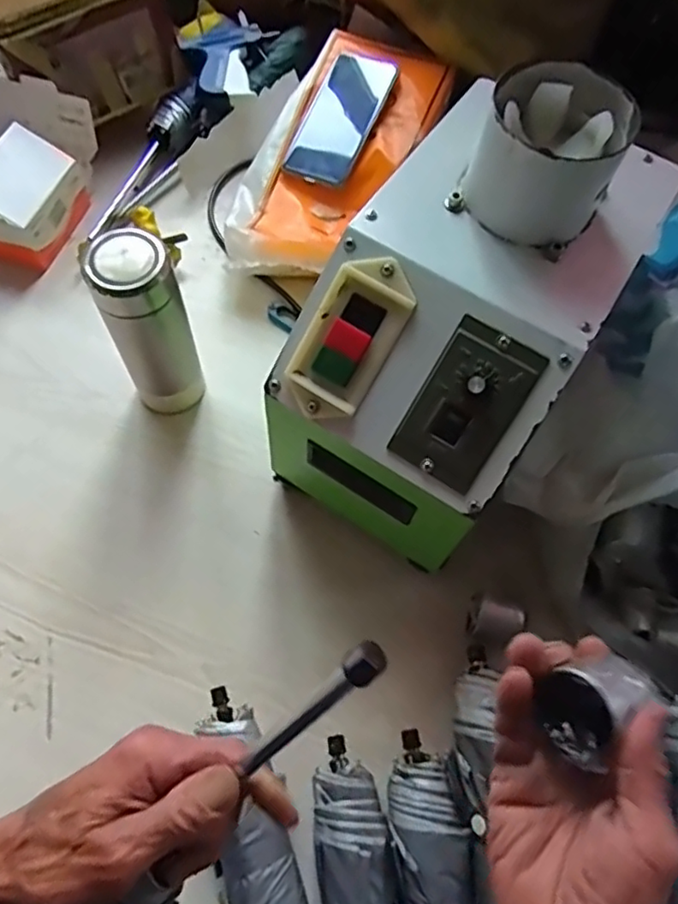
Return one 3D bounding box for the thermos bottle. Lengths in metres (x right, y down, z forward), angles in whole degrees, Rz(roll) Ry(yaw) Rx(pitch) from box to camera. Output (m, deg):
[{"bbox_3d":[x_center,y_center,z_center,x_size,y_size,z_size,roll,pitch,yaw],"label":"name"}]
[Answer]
[{"bbox_3d":[-0.157,-0.100,0.515,0.059,0.187,0.058,-19,68,-12],"label":"thermos bottle"}]

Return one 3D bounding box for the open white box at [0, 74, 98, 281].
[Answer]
[{"bbox_3d":[-0.375,-0.303,0.639,0.196,0.087,0.168,16,66,4],"label":"open white box"}]

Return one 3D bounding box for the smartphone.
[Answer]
[{"bbox_3d":[0.004,-0.372,0.673,0.073,0.016,0.158,28,84,9],"label":"smartphone"}]

